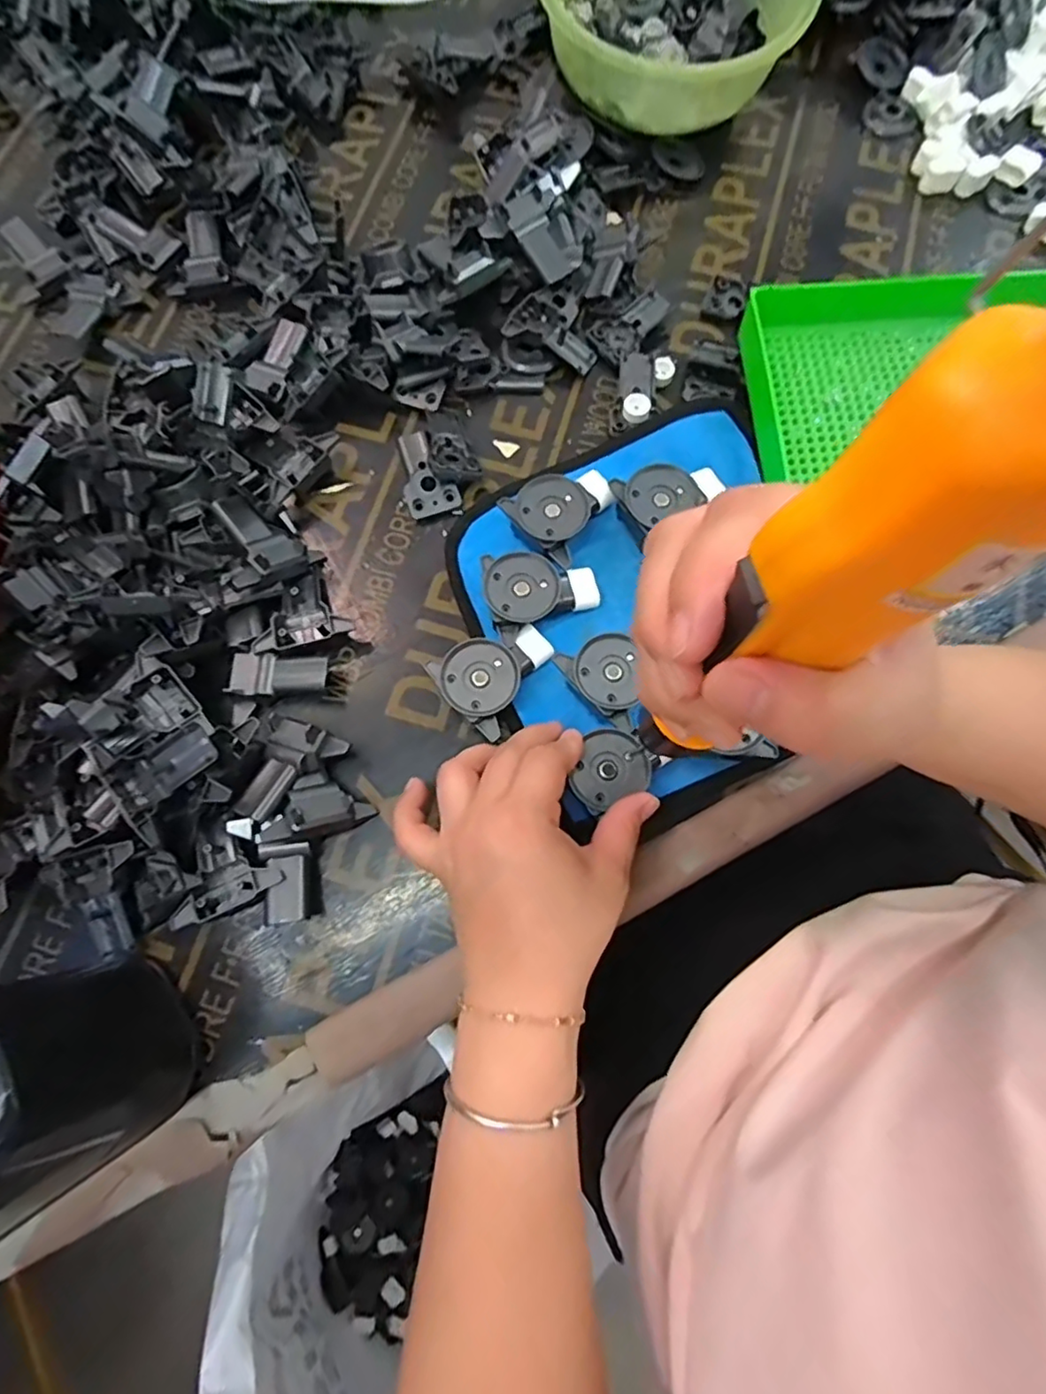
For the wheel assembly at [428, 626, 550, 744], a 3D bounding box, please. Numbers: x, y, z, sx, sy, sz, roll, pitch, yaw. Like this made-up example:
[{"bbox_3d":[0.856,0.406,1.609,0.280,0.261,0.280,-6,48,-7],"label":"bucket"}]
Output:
[{"bbox_3d":[-0.013,-0.013,0.346,0.064,0.028,0.049,-41,78,-8],"label":"wheel assembly"}]

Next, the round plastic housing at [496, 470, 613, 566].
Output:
[{"bbox_3d":[0.022,-0.116,0.369,0.052,0.024,0.064,38,80,10],"label":"round plastic housing"}]

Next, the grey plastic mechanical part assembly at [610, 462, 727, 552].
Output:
[{"bbox_3d":[0.090,-0.122,0.368,0.066,0.018,0.043,-21,76,-4],"label":"grey plastic mechanical part assembly"}]

